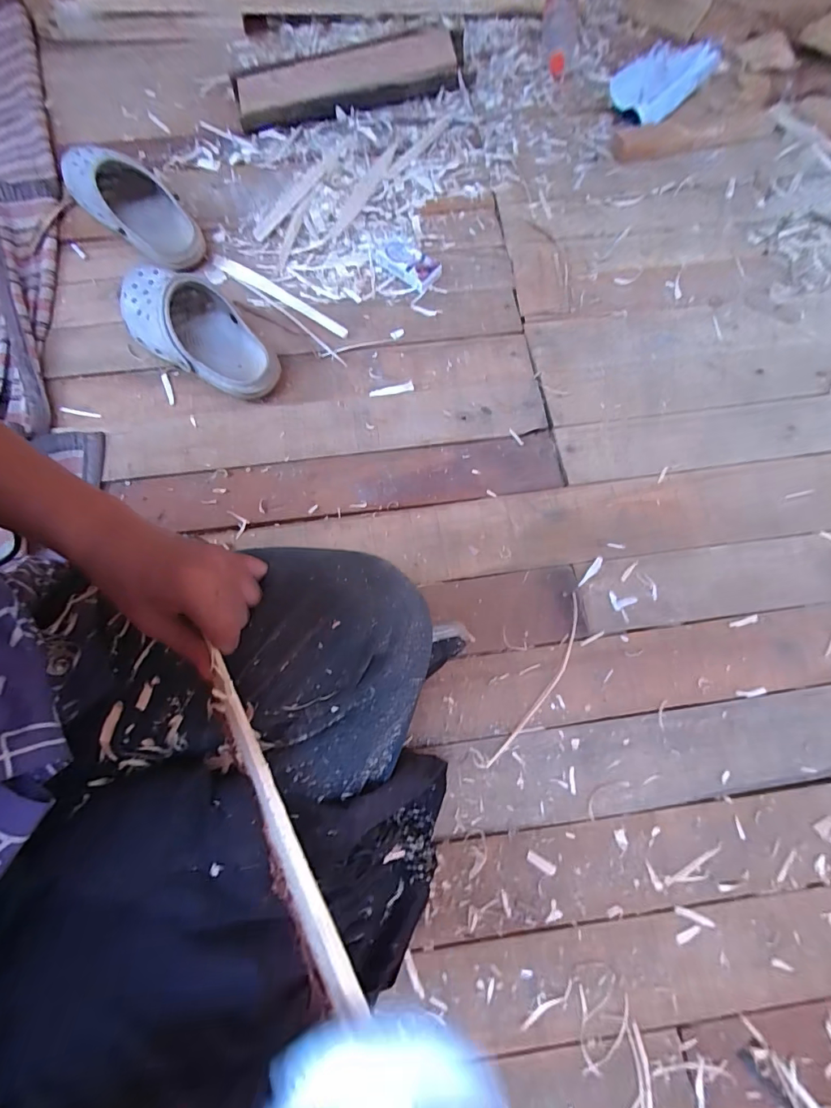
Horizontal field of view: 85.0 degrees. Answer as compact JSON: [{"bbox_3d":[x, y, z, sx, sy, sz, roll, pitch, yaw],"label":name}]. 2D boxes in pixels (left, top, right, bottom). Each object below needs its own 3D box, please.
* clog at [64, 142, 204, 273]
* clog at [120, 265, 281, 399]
[{"bbox_3d":[-0.424,-0.534,0.696,0.278,0.058,0.111,43,78,13],"label":"clog"},{"bbox_3d":[-0.297,-0.309,0.624,0.270,0.080,0.114,32,75,10],"label":"clog"}]

